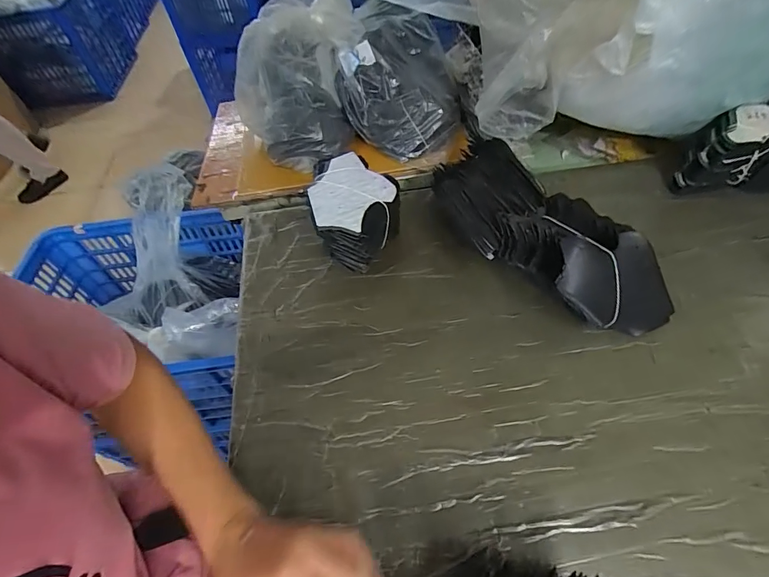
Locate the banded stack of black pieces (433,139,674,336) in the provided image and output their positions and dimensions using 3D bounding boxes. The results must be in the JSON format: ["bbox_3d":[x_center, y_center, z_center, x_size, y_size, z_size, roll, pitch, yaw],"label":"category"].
[{"bbox_3d":[0.184,-0.066,0.481,0.128,0.101,0.327,-34,59,-20],"label":"banded stack of black pieces"}]

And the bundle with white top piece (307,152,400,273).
[{"bbox_3d":[-0.035,-0.093,0.505,0.108,0.096,0.145,-6,53,-1],"label":"bundle with white top piece"}]

